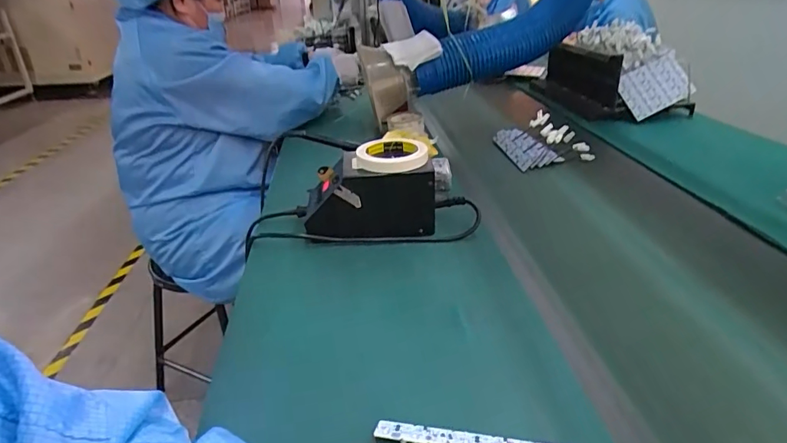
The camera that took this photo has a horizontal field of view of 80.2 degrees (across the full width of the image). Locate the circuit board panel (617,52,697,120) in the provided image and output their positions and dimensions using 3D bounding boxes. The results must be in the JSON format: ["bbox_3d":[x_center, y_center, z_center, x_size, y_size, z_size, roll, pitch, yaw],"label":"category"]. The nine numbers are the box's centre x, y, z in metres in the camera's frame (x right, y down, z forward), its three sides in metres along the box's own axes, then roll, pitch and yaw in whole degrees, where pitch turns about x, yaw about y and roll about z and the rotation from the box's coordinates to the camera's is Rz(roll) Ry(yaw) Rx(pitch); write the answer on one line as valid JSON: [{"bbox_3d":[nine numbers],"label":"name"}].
[{"bbox_3d":[0.652,-0.337,1.165,0.193,0.119,0.013,-26,-5,-12],"label":"circuit board panel"}]

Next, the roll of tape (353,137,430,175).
[{"bbox_3d":[-0.006,-0.098,0.668,0.101,0.022,0.097,-3,28,-3],"label":"roll of tape"}]

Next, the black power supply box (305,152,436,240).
[{"bbox_3d":[-0.035,-0.042,0.675,0.185,0.100,0.081,-1,28,2],"label":"black power supply box"}]

